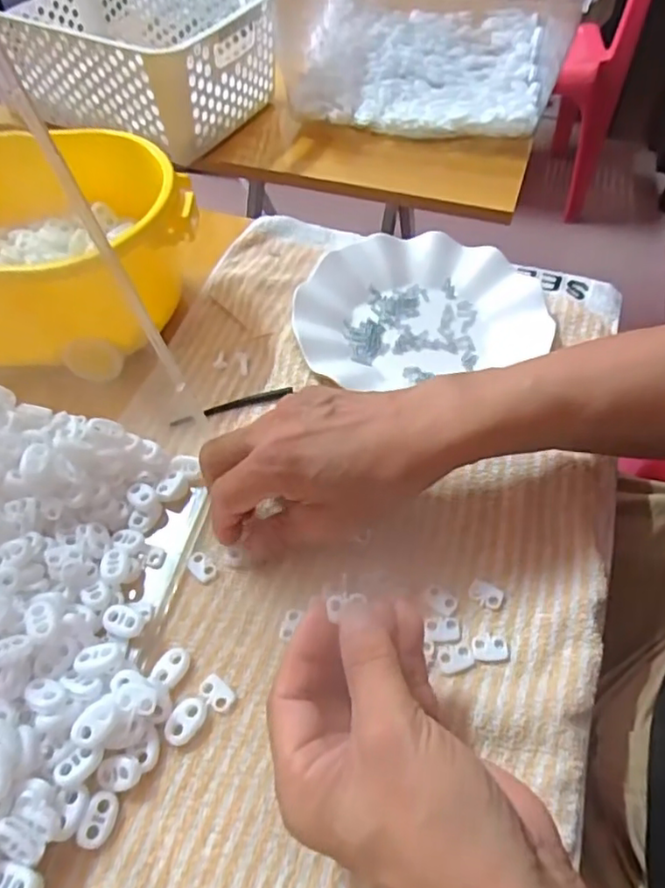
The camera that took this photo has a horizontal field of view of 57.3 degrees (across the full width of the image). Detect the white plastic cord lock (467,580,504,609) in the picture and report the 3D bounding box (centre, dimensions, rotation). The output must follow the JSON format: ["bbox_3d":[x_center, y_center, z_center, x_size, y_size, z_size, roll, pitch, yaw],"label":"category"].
[{"bbox_3d":[0.085,0.083,0.336,0.018,0.004,0.012,21,56,16],"label":"white plastic cord lock"}]

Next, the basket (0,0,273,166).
[{"bbox_3d":[-0.217,-0.423,0.648,0.313,0.104,0.204,23,57,18],"label":"basket"}]

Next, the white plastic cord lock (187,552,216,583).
[{"bbox_3d":[-0.075,0.071,0.349,0.011,0.004,0.019,-34,59,-22],"label":"white plastic cord lock"}]

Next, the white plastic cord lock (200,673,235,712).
[{"bbox_3d":[-0.058,0.126,0.308,0.018,0.004,0.012,37,62,26],"label":"white plastic cord lock"}]

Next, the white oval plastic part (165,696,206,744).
[{"bbox_3d":[-0.071,0.136,0.298,0.015,0.005,0.023,27,58,20],"label":"white oval plastic part"}]

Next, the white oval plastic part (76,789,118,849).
[{"bbox_3d":[-0.104,0.169,0.273,0.012,0.010,0.021,11,54,9],"label":"white oval plastic part"}]

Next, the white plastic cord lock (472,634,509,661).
[{"bbox_3d":[0.083,0.107,0.319,0.019,0.004,0.014,-4,53,-2],"label":"white plastic cord lock"}]

